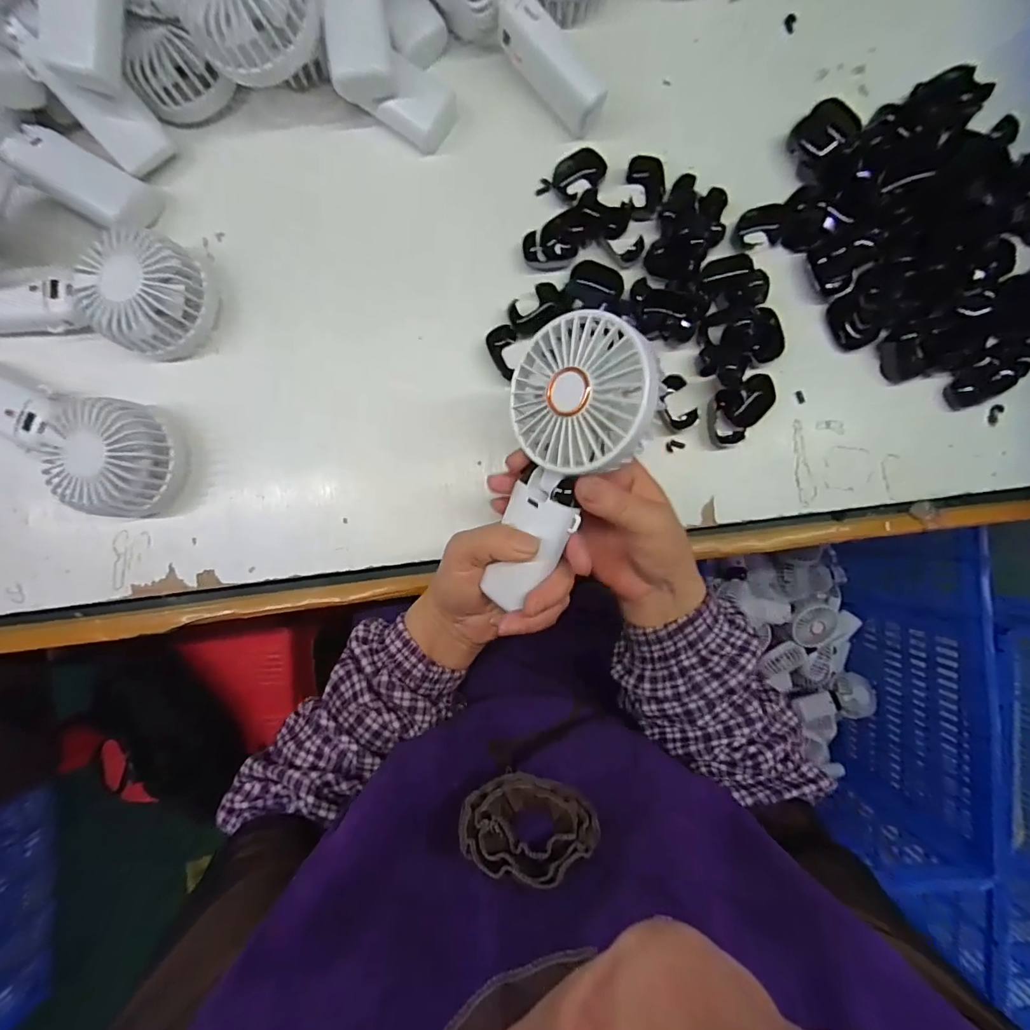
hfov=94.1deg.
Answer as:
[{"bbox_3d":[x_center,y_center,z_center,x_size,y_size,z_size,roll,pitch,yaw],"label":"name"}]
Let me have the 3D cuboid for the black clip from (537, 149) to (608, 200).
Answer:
[{"bbox_3d":[0.046,-0.267,0.380,0.051,0.016,0.027,-30,89,-1],"label":"black clip"}]

